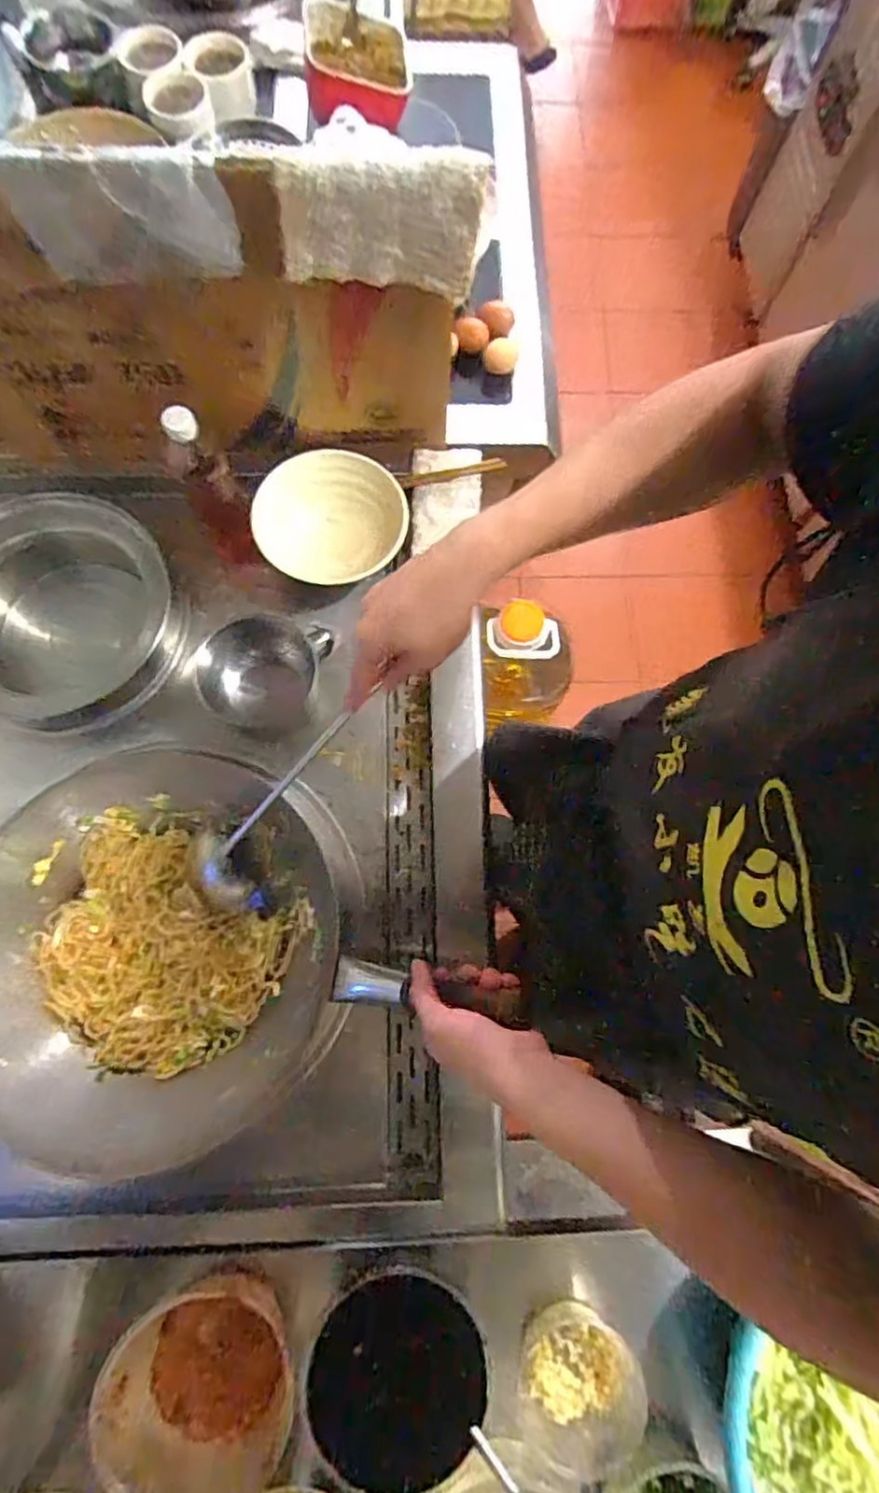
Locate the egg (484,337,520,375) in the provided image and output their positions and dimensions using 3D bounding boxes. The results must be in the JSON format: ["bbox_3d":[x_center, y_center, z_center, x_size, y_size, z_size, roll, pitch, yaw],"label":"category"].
[{"bbox_3d":[0.093,-0.588,0.970,0.052,0.043,0.046,9,74,1],"label":"egg"}]

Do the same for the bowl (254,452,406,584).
[{"bbox_3d":[-0.150,-0.317,0.894,0.197,0.061,0.200,0,75,-2],"label":"bowl"}]

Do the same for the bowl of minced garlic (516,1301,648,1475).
[{"bbox_3d":[0.138,0.620,0.626,0.113,0.056,0.107,0,75,-2],"label":"bowl of minced garlic"}]

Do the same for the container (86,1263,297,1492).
[{"bbox_3d":[-0.224,0.606,0.602,0.169,0.117,0.138,23,75,5],"label":"container"}]

